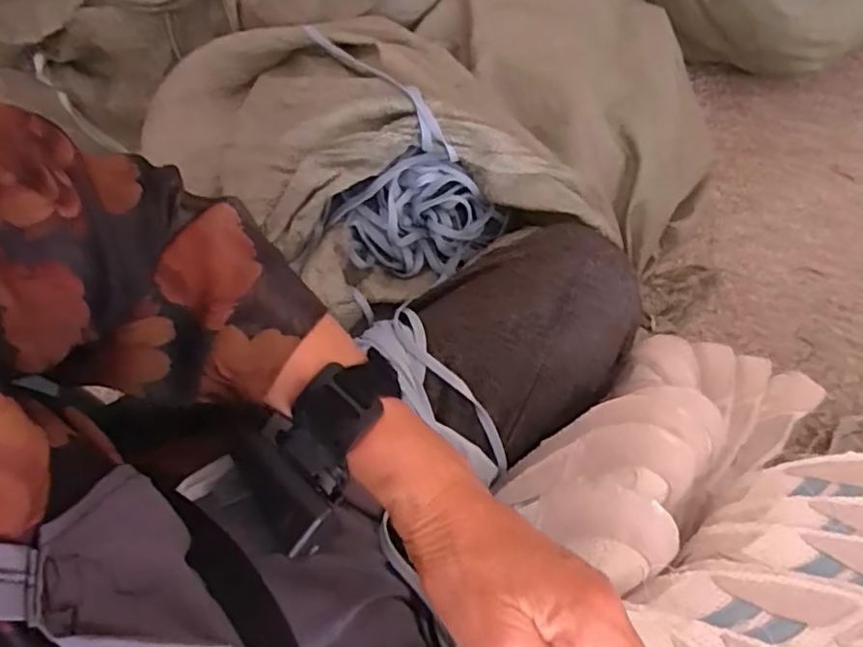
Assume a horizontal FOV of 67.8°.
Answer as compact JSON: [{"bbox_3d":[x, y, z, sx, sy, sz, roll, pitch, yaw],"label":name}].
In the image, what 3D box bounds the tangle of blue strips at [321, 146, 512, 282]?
[{"bbox_3d":[-0.006,-0.092,0.583,0.161,0.102,0.070,-6,66,-5],"label":"tangle of blue strips"}]

